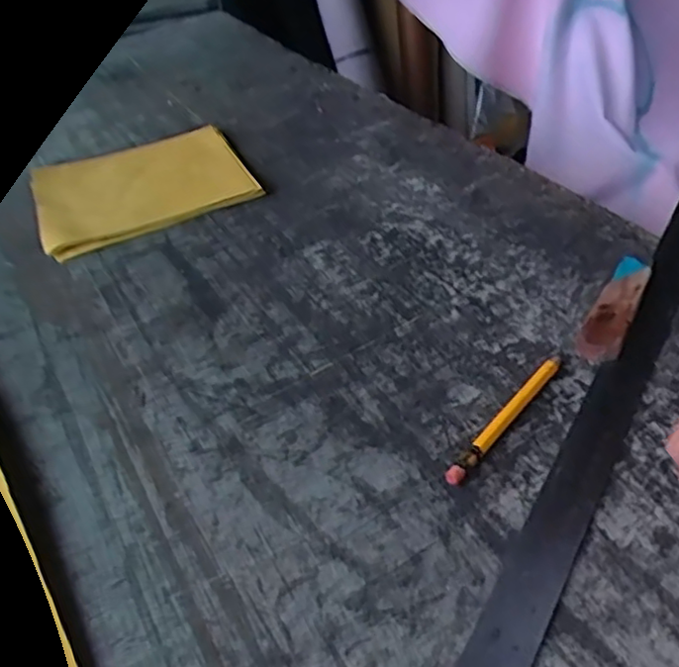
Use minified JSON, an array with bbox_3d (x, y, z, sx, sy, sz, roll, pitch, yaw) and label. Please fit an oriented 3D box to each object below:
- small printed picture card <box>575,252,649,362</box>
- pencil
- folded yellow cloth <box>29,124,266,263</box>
[{"bbox_3d":[0.194,-0.021,0.451,0.028,0.007,0.121,18,46,26],"label":"small printed picture card"},{"bbox_3d":[0.101,0.048,0.385,0.010,0.011,0.120,27,51,33],"label":"pencil"},{"bbox_3d":[-0.207,-0.160,0.668,0.208,0.012,0.199,-21,42,-16],"label":"folded yellow cloth"}]

